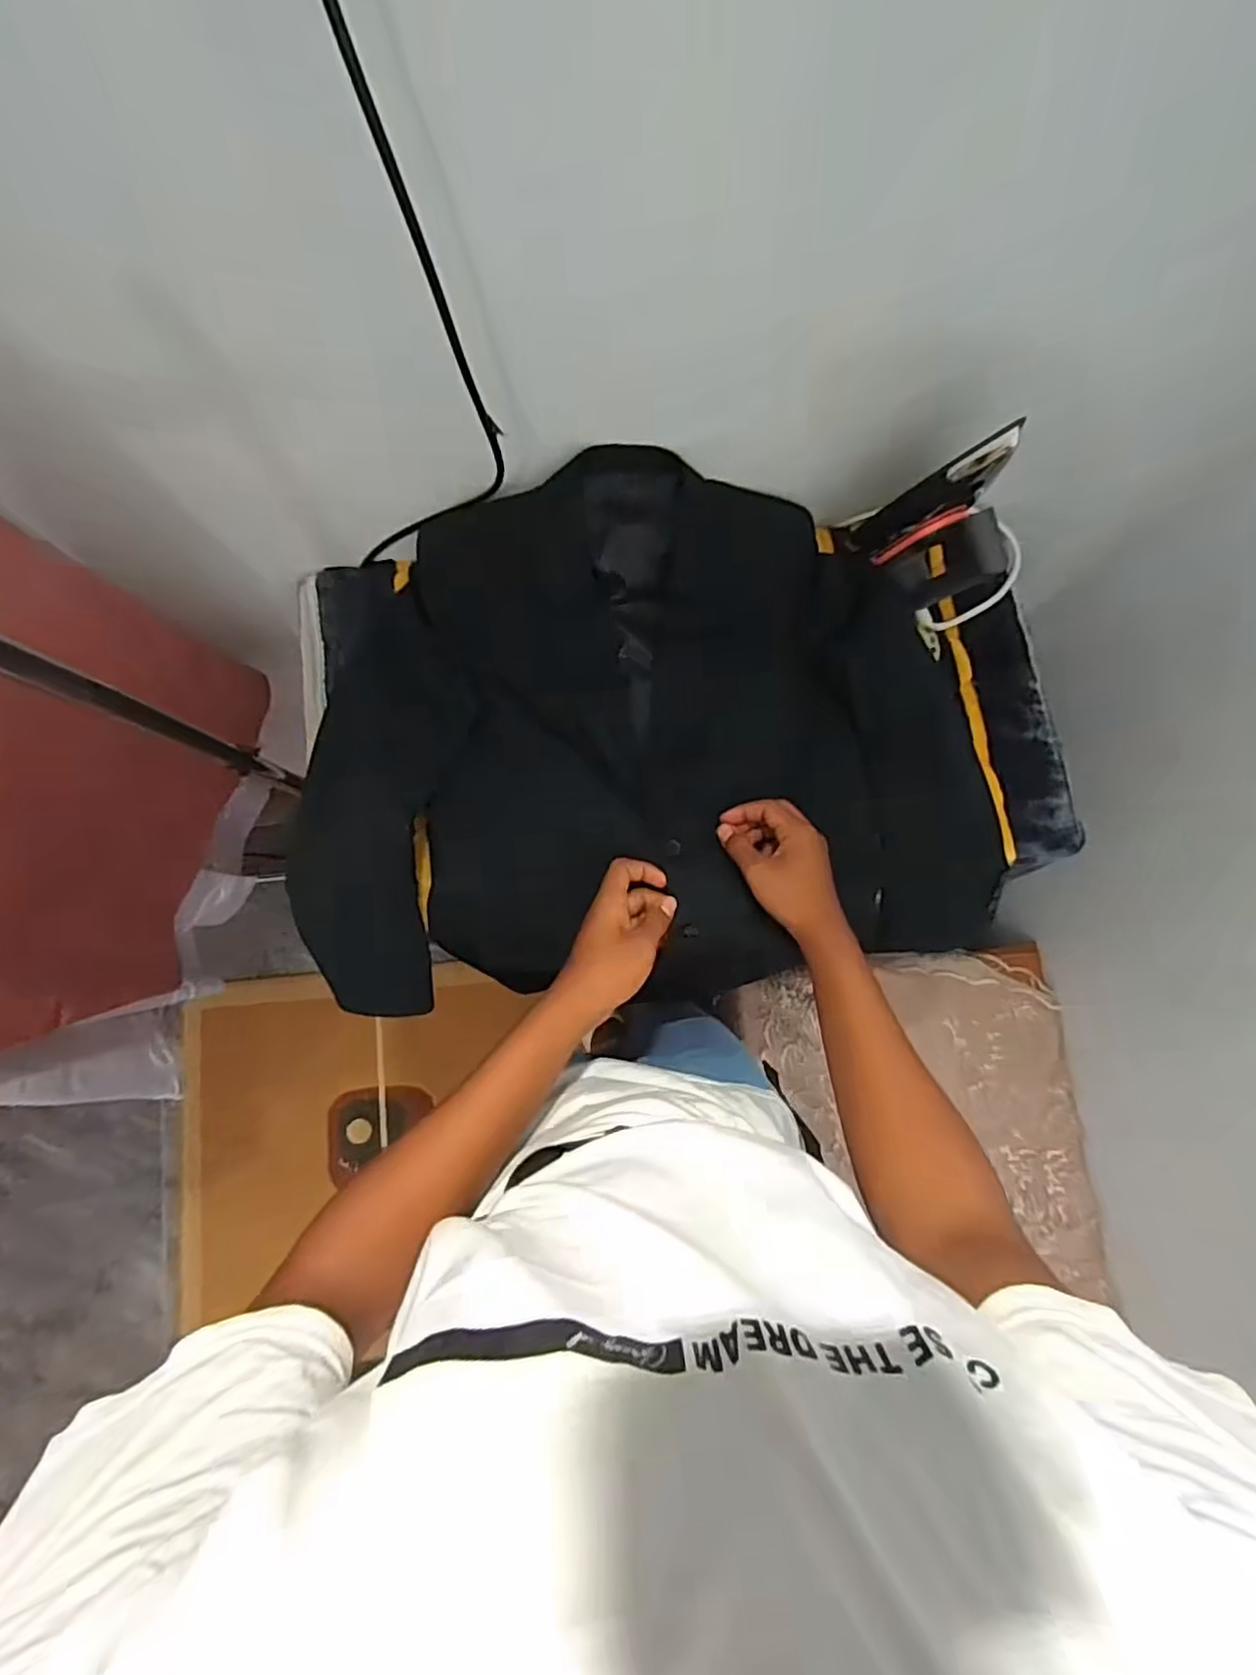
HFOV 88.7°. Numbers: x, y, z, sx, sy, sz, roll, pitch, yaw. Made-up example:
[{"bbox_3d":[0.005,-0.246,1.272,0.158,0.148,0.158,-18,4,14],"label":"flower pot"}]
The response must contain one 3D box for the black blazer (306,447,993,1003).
[{"bbox_3d":[0.021,-0.094,0.655,0.682,0.154,0.495,-1,81,-1],"label":"black blazer"}]

